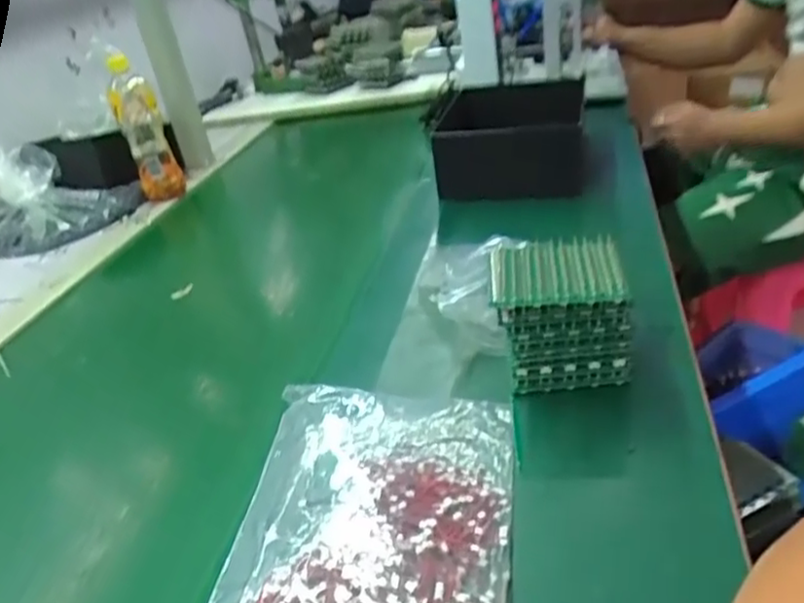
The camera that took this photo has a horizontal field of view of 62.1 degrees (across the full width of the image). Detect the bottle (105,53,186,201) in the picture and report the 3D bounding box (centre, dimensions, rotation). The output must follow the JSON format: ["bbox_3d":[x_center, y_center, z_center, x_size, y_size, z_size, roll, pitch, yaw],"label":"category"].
[{"bbox_3d":[-0.398,-0.266,1.032,0.069,0.202,0.070,-20,31,-16],"label":"bottle"}]

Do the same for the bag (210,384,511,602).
[{"bbox_3d":[-0.018,0.128,0.393,0.162,0.041,0.247,-3,31,13],"label":"bag"}]

